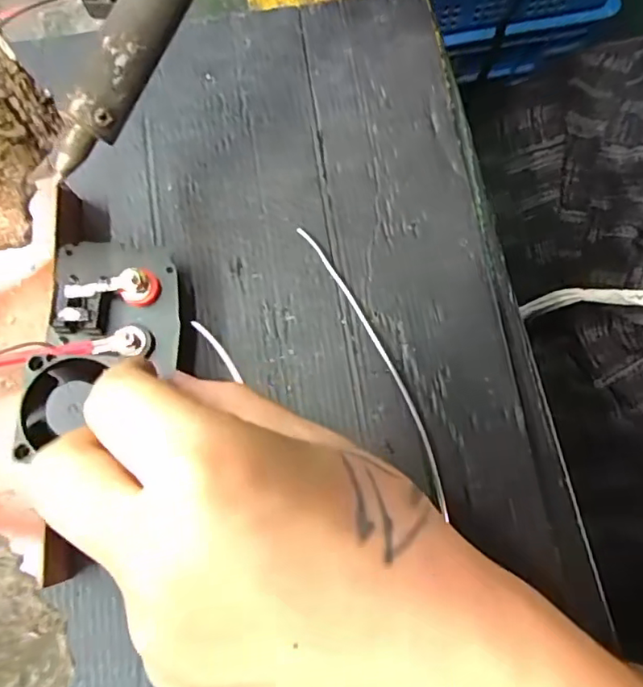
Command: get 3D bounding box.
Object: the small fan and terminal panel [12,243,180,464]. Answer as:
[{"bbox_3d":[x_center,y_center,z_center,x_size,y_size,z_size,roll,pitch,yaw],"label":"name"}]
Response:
[{"bbox_3d":[-0.085,-0.003,0.223,0.050,0.023,0.084,-1,77,1],"label":"small fan and terminal panel"}]

